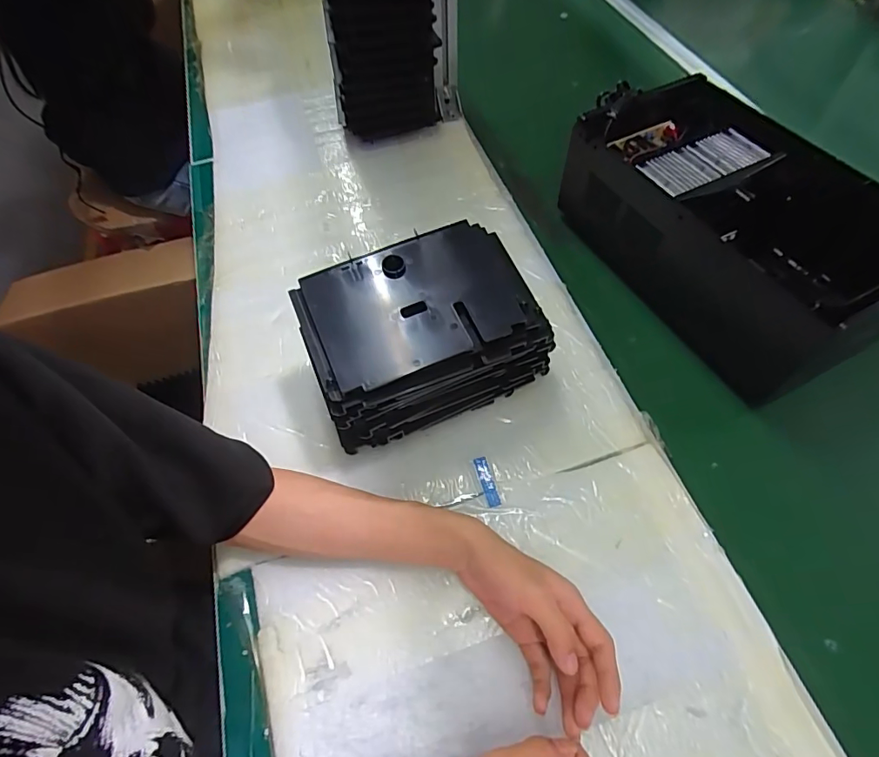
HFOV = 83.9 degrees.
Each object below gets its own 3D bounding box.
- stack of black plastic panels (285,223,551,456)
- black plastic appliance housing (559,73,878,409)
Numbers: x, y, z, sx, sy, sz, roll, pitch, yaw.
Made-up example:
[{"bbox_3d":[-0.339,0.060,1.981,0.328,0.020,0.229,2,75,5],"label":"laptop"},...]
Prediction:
[{"bbox_3d":[-0.014,-0.034,0.470,0.204,0.138,0.128,-21,60,-10],"label":"stack of black plastic panels"},{"bbox_3d":[0.317,-0.173,0.540,0.195,0.128,0.345,-28,62,-13],"label":"black plastic appliance housing"}]

